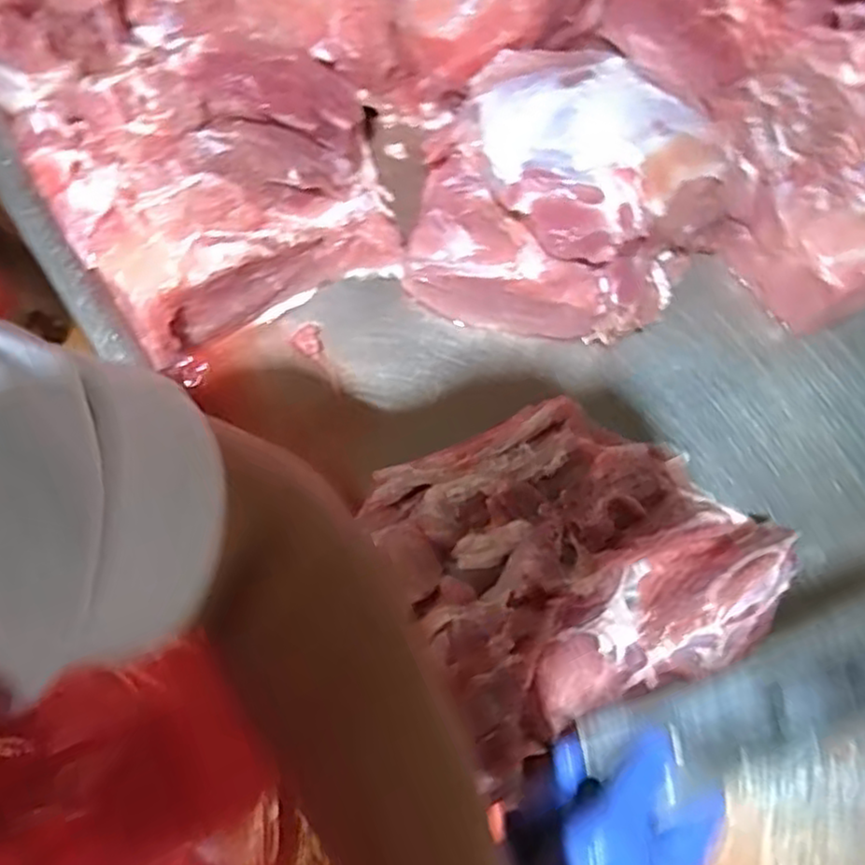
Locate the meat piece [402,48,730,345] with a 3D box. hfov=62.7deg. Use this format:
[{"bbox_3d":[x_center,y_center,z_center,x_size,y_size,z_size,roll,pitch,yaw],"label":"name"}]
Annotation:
[{"bbox_3d":[0.094,-0.173,0.534,0.212,0.119,0.193,0,77,-1],"label":"meat piece"}]

